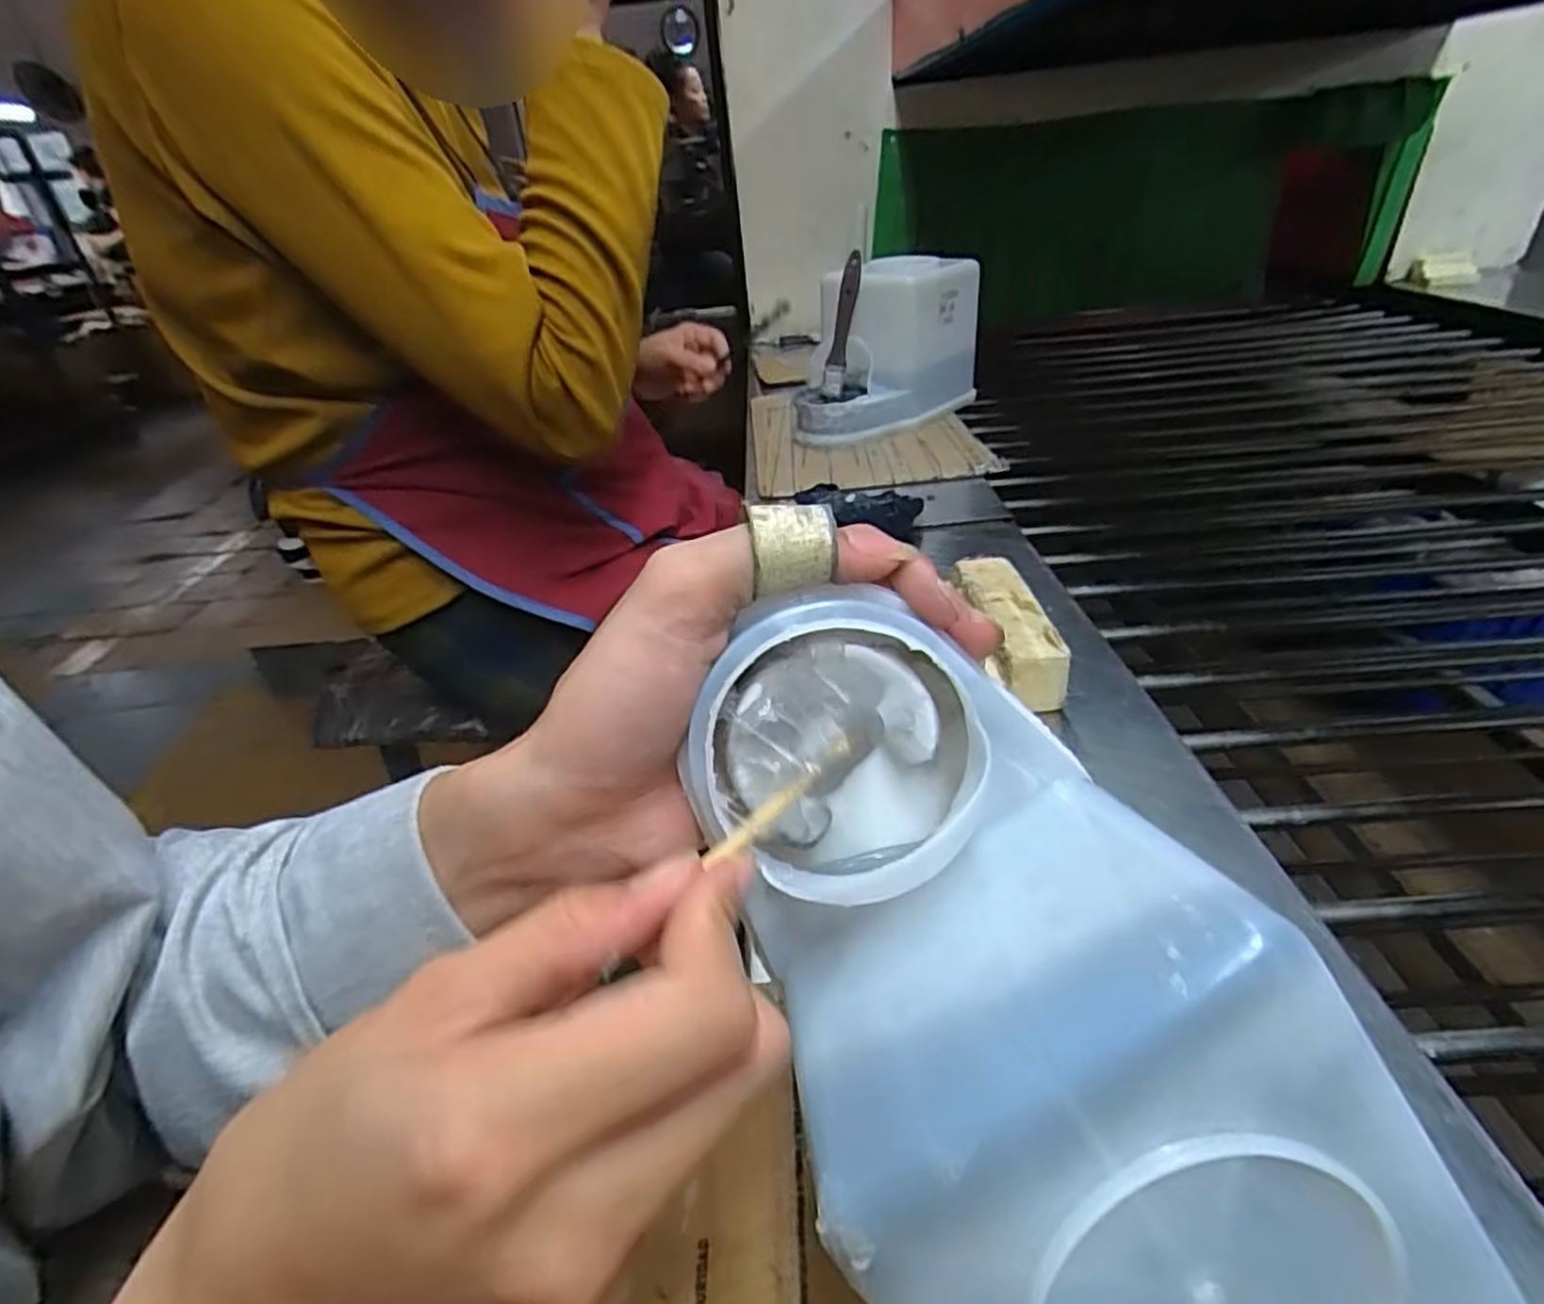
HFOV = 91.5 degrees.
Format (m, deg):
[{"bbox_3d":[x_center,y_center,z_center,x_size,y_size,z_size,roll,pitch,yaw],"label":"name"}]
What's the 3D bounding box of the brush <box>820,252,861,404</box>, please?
[{"bbox_3d":[0.077,-0.358,0.835,0.020,0.151,0.031,-6,23,-43],"label":"brush"}]

